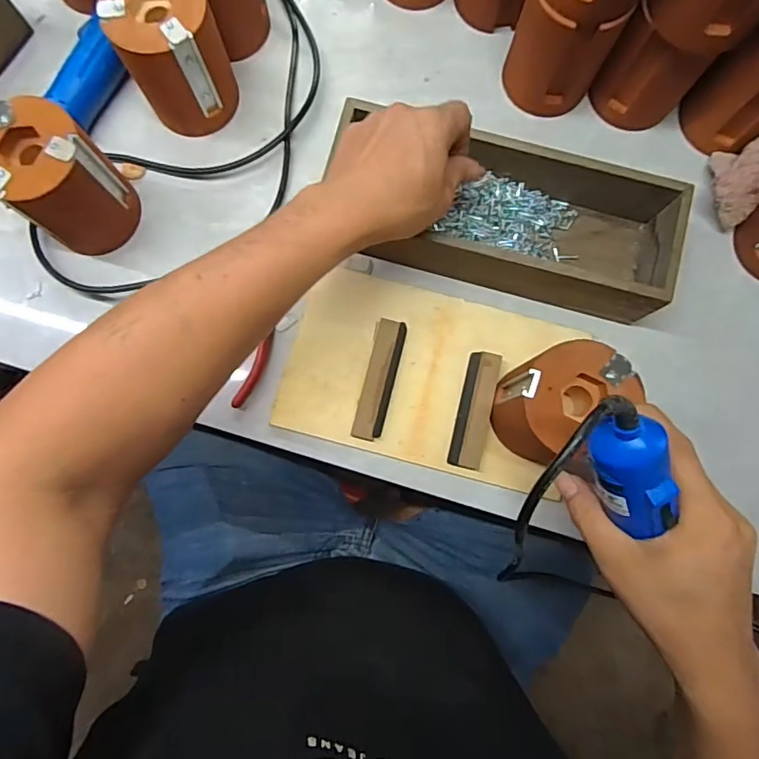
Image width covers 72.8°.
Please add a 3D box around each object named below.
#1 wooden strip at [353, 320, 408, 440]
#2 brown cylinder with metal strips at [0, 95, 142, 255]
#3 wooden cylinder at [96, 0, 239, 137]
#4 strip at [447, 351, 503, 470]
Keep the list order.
[{"bbox_3d":[0.000,0.000,0.428,0.024,0.018,0.099,14,84,2],"label":"wooden strip"},{"bbox_3d":[-0.248,-0.154,0.407,0.072,0.102,0.073,-44,85,-4],"label":"brown cylinder with metal strips"},{"bbox_3d":[-0.168,-0.269,0.425,0.079,0.100,0.084,-28,84,-3],"label":"wooden cylinder"},{"bbox_3d":[0.079,0.025,0.420,0.026,0.016,0.094,13,84,2],"label":"strip"}]

